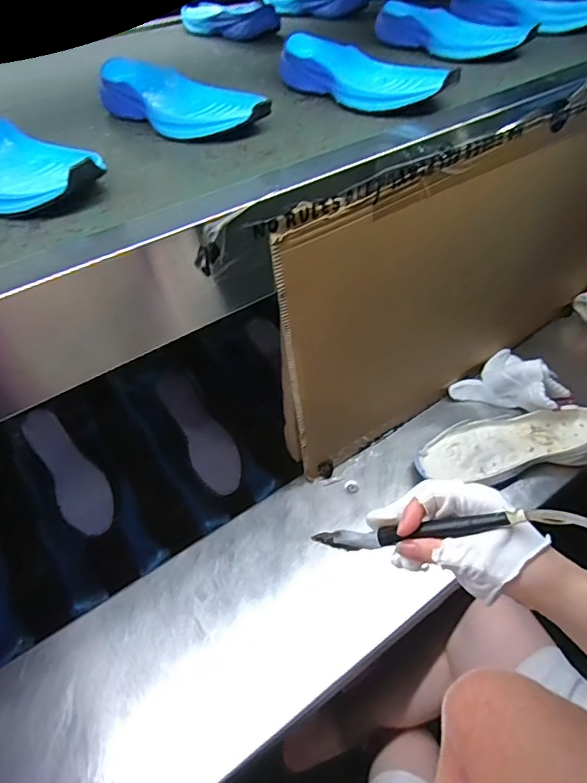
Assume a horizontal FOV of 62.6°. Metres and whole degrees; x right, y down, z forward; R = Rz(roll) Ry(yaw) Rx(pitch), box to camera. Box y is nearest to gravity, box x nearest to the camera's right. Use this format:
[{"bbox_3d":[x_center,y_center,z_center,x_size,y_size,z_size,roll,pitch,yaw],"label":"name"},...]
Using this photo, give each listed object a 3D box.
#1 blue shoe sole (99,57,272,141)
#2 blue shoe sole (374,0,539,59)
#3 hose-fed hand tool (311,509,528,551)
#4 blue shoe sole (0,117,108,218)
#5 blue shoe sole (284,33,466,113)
[{"bbox_3d":[-0.129,-0.318,0.528,0.082,0.050,0.232,-37,53,-28],"label":"blue shoe sole"},{"bbox_3d":[0.213,-0.498,0.671,0.073,0.052,0.229,-28,50,-22],"label":"blue shoe sole"},{"bbox_3d":[0.086,0.109,0.378,0.146,0.025,0.012,-19,37,31],"label":"hose-fed hand tool"},{"bbox_3d":[-0.265,-0.221,0.449,0.103,0.046,0.196,-37,53,-28],"label":"blue shoe sole"},{"bbox_3d":[0.078,-0.363,0.556,0.084,0.046,0.237,-33,51,-26],"label":"blue shoe sole"}]

